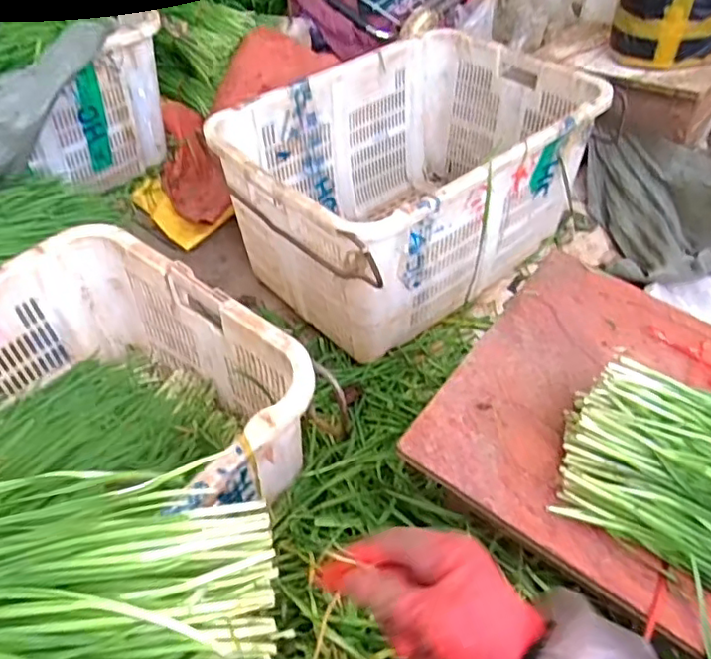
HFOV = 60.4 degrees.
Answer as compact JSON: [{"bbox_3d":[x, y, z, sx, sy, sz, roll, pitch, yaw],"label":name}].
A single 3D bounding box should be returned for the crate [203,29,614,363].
[{"bbox_3d":[0.114,-0.302,1.272,0.470,0.387,0.730,37,57,26],"label":"crate"}]

